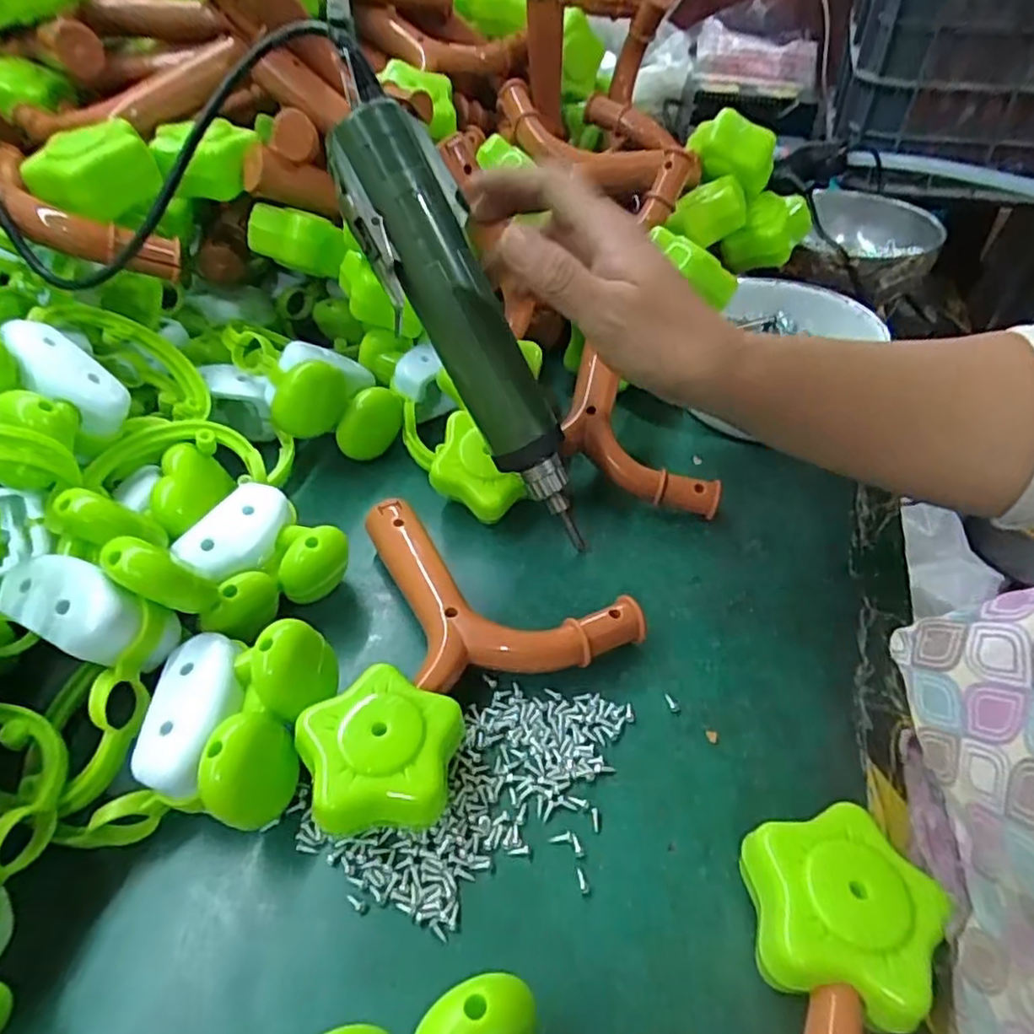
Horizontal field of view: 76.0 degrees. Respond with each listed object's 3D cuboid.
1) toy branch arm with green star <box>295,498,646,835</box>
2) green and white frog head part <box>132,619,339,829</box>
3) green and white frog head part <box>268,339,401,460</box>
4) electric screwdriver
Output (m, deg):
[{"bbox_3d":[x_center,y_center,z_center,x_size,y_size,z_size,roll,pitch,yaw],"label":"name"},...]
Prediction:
[{"bbox_3d":[-0.046,0.058,0.331,0.169,0.042,0.151,-34,53,-29],"label":"toy branch arm with green star"},{"bbox_3d":[-0.120,0.087,0.285,0.064,0.055,0.080,8,45,9],"label":"green and white frog head part"},{"bbox_3d":[-0.118,-0.075,0.429,0.082,0.053,0.049,20,17,-43],"label":"green and white frog head part"},{"bbox_3d":[-0.028,-0.100,0.346,0.032,0.242,0.048,-5,30,47],"label":"electric screwdriver"}]

